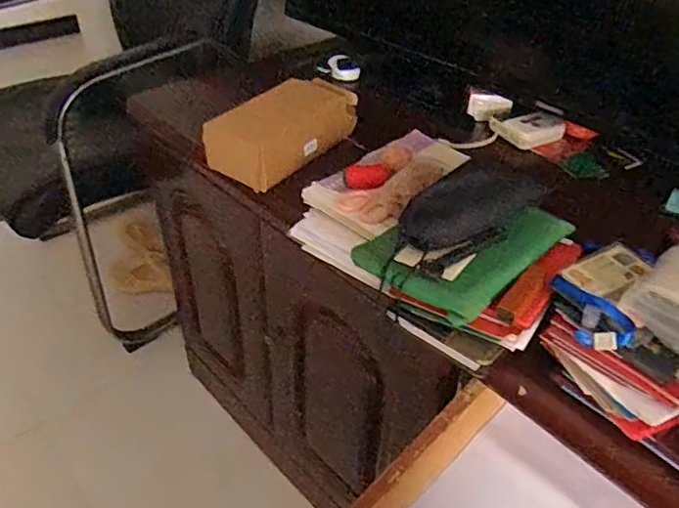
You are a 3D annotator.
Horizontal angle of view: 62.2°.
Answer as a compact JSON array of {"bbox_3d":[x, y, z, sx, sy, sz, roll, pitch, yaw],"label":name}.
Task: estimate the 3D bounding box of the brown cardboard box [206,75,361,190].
[{"bbox_3d":[-0.073,-0.171,0.737,0.100,0.073,0.223,28,47,28],"label":"brown cardboard box"}]

